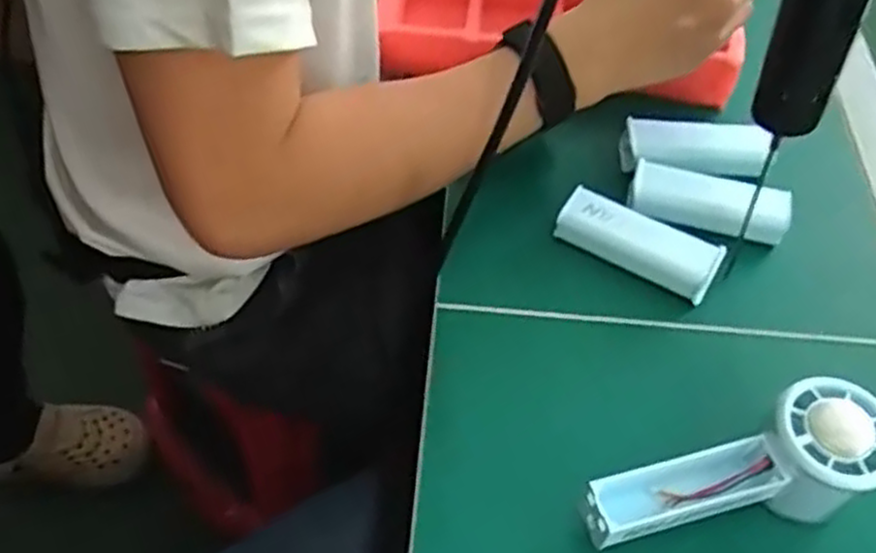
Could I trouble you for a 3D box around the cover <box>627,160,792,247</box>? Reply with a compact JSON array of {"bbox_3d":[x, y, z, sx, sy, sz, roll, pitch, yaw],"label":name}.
[{"bbox_3d":[0.179,-0.048,0.507,0.103,0.030,0.037,16,55,9],"label":"cover"}]

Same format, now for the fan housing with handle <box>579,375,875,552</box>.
[{"bbox_3d":[0.148,0.105,0.376,0.149,0.056,0.055,-19,57,-15],"label":"fan housing with handle"}]

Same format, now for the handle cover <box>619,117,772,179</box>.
[{"bbox_3d":[0.182,-0.090,0.536,0.102,0.023,0.033,1,54,-1],"label":"handle cover"}]

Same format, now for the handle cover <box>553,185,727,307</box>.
[{"bbox_3d":[0.127,-0.019,0.490,0.101,0.031,0.032,28,58,17],"label":"handle cover"}]

